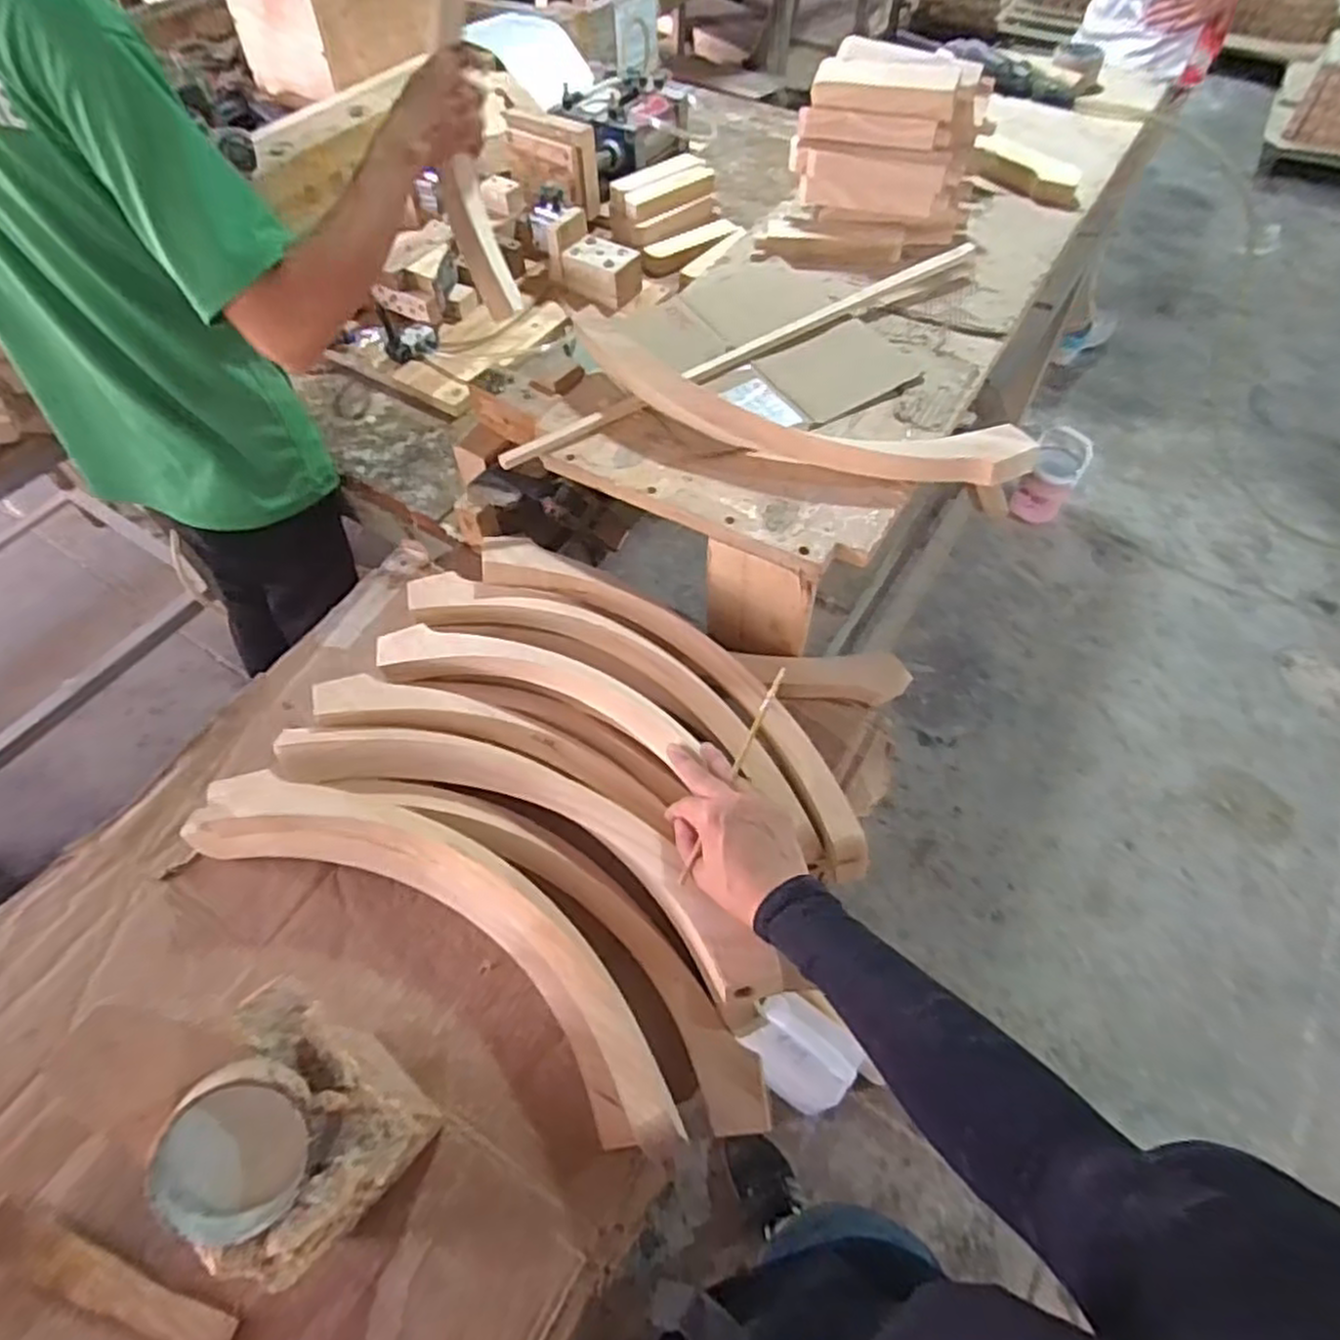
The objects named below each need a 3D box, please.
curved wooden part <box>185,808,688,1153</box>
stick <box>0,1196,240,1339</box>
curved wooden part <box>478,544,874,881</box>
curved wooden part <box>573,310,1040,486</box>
[{"bbox_3d":[-0.201,0.217,0.651,0.523,0.053,0.129,27,61,17],"label":"curved wooden part"},{"bbox_3d":[-0.428,0.461,0.564,0.227,0.022,0.035,16,58,11],"label":"stick"},{"bbox_3d":[0.006,0.003,0.748,0.502,0.049,0.108,38,65,23],"label":"curved wooden part"},{"bbox_3d":[0.117,-0.270,0.782,0.504,0.059,0.073,18,59,13],"label":"curved wooden part"}]

